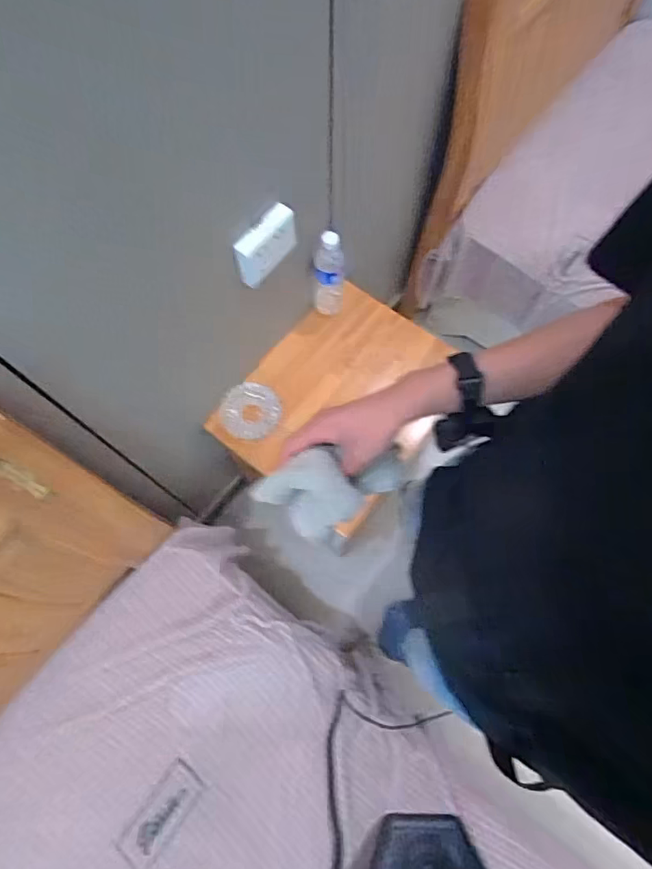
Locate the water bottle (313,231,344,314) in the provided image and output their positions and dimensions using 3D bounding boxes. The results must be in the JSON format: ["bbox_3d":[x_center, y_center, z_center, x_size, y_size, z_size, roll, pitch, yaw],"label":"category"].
[{"bbox_3d":[0.004,-0.345,1.061,0.069,0.226,0.062,4,71,2],"label":"water bottle"}]

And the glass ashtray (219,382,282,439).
[{"bbox_3d":[-0.162,-0.053,1.063,0.127,0.023,0.122,-2,71,0],"label":"glass ashtray"}]

